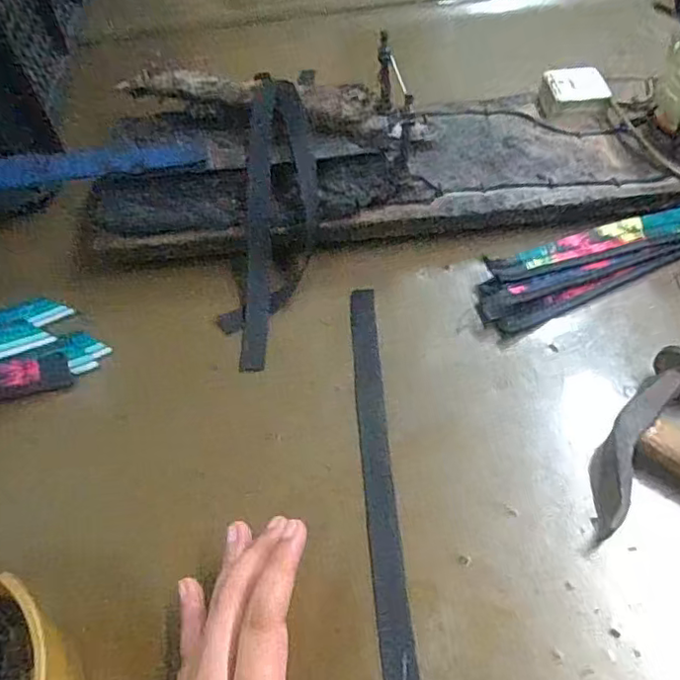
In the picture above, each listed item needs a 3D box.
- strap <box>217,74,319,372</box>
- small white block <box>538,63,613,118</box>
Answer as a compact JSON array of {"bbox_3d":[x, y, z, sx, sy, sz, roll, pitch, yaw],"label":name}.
[{"bbox_3d":[-0.046,-0.092,0.433,0.059,0.035,0.229,4,81,7],"label":"strap"},{"bbox_3d":[0.197,-0.207,0.497,0.052,0.023,0.052,-2,53,3],"label":"small white block"}]

